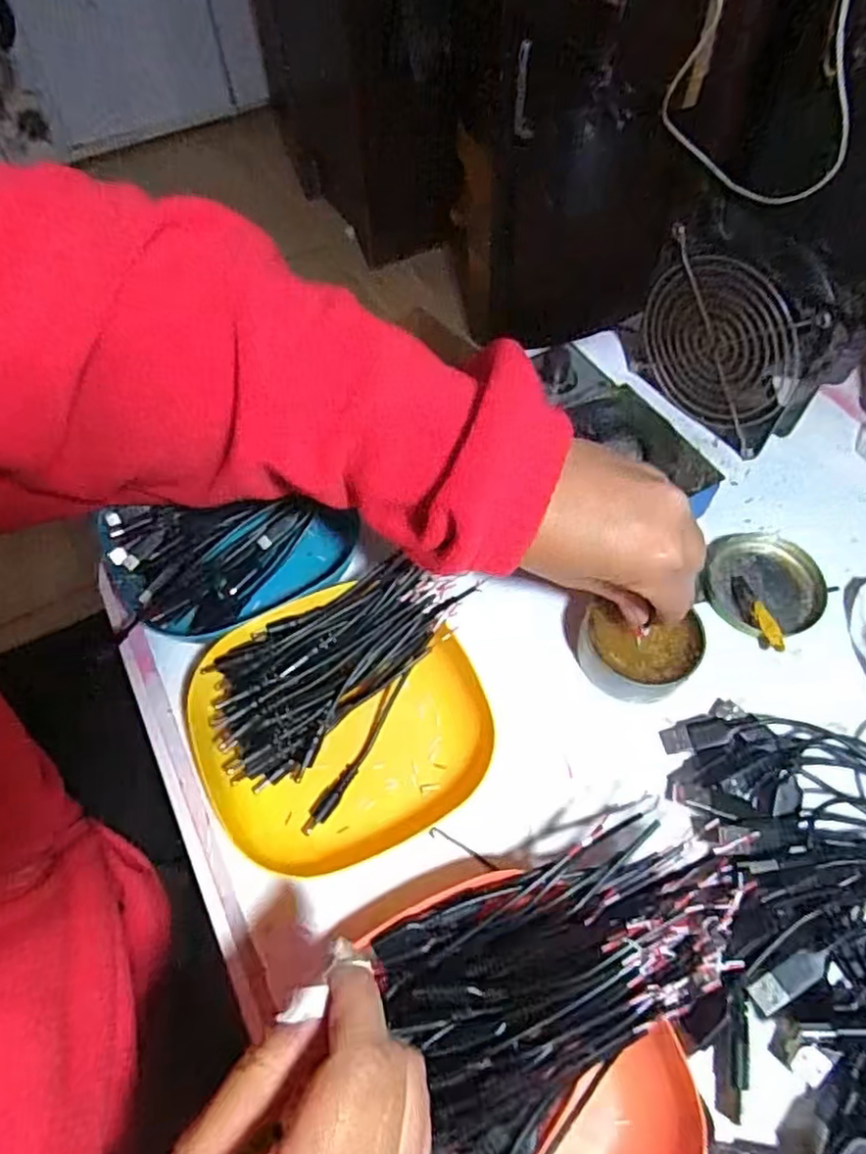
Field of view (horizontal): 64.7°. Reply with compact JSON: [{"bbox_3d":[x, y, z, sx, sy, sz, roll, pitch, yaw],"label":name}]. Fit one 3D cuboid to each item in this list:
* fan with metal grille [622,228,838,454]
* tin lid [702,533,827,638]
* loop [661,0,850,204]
[{"bbox_3d":[0.188,-0.163,0.448,0.043,0.126,0.134,-34,63,-17],"label":"fan with metal grille"},{"bbox_3d":[0.198,0.006,0.409,0.066,0.012,0.067,-1,59,2],"label":"tin lid"},{"bbox_3d":[0.241,-0.380,0.469,0.133,0.218,0.066,15,60,11],"label":"loop"}]

